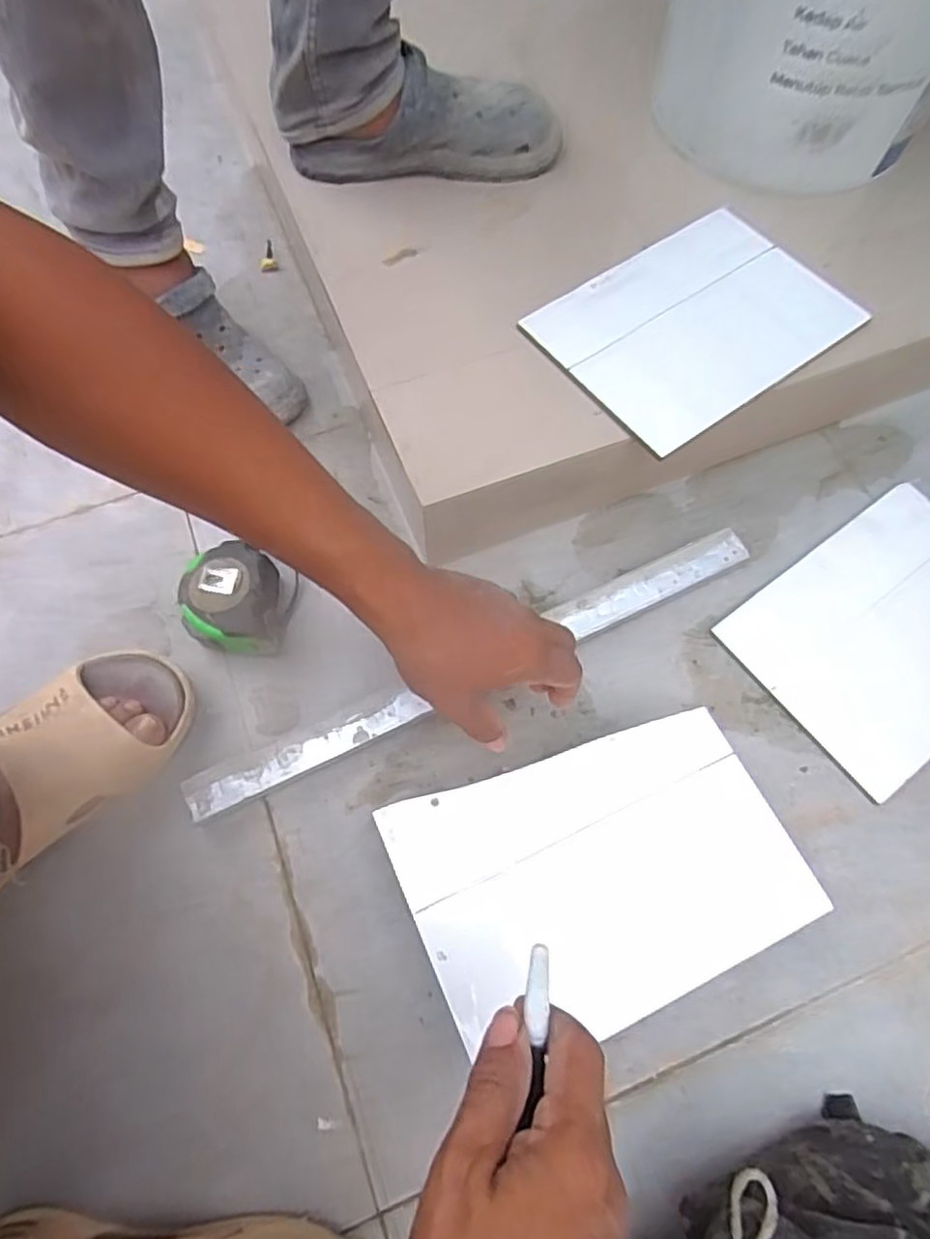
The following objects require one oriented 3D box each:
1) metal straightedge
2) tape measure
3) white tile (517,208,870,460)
[{"bbox_3d":[0.016,0.038,0.539,0.498,0.009,0.032,-24,77,-9],"label":"metal straightedge"},{"bbox_3d":[-0.197,-0.012,0.553,0.075,0.049,0.090,-7,68,-1],"label":"tape measure"},{"bbox_3d":[0.200,-0.261,0.565,0.249,0.005,0.175,-34,71,-12],"label":"white tile"}]

